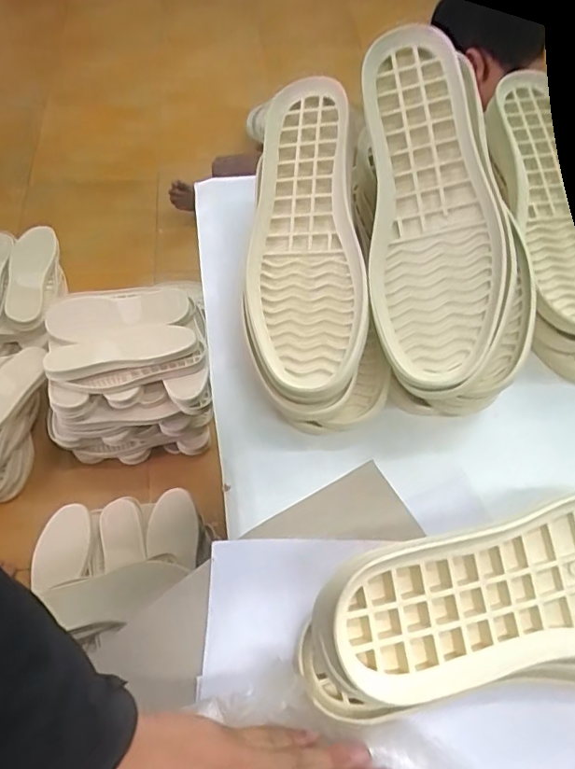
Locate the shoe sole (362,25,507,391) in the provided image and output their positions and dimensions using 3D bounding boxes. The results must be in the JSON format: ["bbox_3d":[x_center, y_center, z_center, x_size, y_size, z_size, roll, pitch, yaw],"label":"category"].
[{"bbox_3d":[0.113,-0.147,0.441,0.093,0.031,0.299,-2,79,-4],"label":"shoe sole"}]

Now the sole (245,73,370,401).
[{"bbox_3d":[0.014,-0.130,0.472,0.092,0.034,0.292,1,73,-2],"label":"sole"}]

